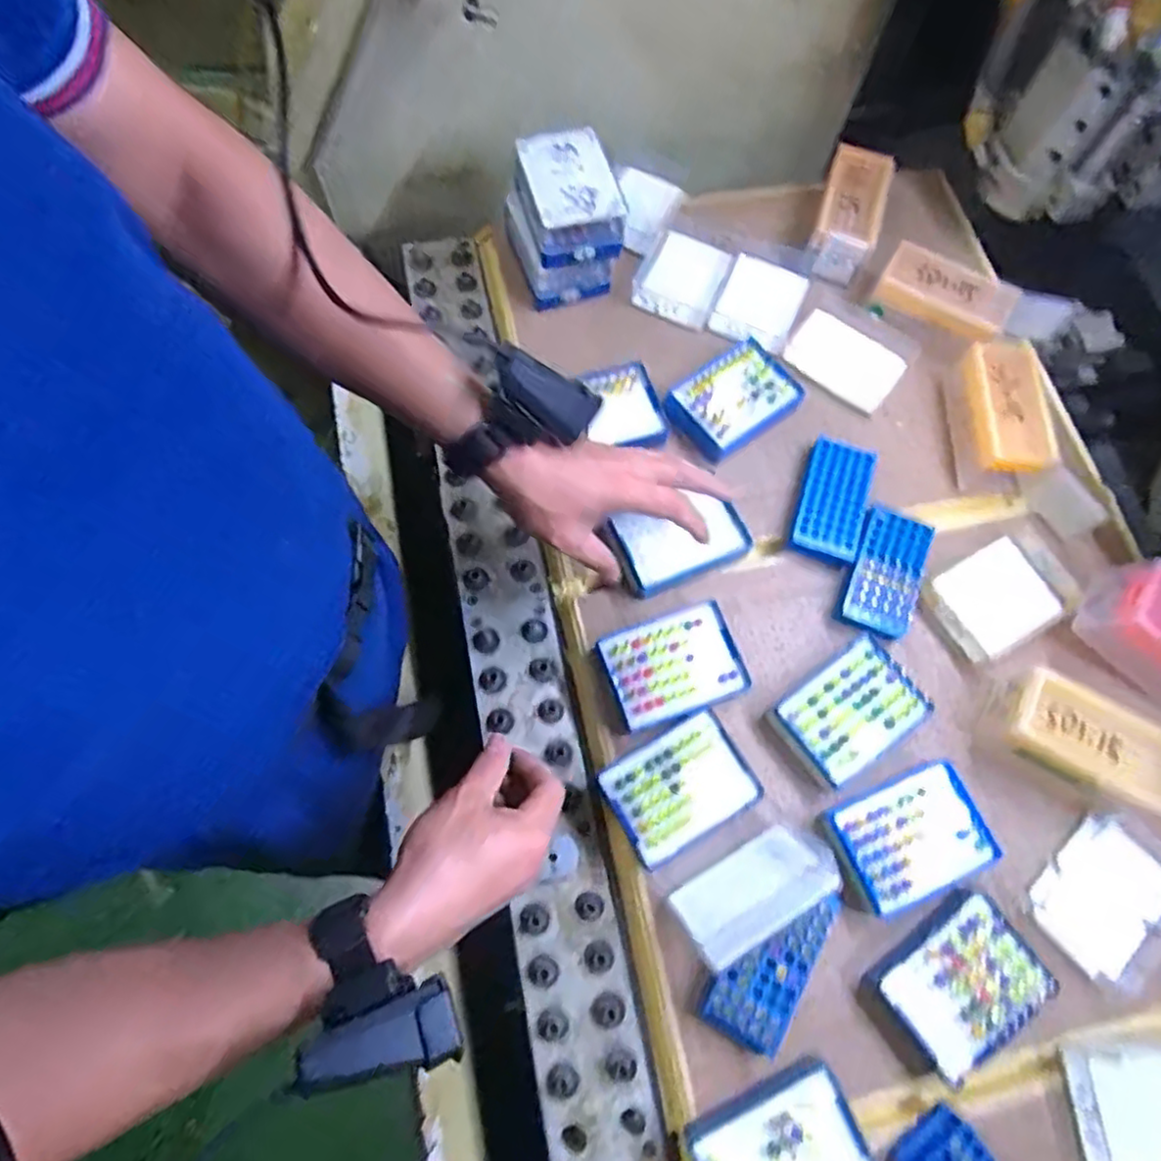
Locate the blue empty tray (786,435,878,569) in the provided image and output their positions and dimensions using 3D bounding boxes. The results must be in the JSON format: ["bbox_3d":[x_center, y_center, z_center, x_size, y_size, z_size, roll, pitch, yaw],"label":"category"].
[{"bbox_3d":[0.223,-0.069,0.605,0.056,0.026,0.110,19,71,4],"label":"blue empty tray"}]

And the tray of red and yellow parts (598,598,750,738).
[{"bbox_3d":[0.073,0.071,0.547,0.106,0.048,0.076,-19,73,-8],"label":"tray of red and yellow parts"}]

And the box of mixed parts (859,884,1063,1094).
[{"bbox_3d":[0.264,0.282,0.476,0.104,0.035,0.080,-39,77,-14],"label":"box of mixed parts"}]

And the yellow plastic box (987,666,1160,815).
[{"bbox_3d":[0.385,0.125,0.525,0.125,0.053,0.064,31,73,8],"label":"yellow plastic box"}]

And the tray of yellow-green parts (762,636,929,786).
[{"bbox_3d":[0.212,0.105,0.542,0.106,0.034,0.076,-34,76,-13],"label":"tray of yellow-green parts"}]

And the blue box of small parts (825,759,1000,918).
[{"bbox_3d":[0.245,0.193,0.512,0.107,0.029,0.081,-22,73,-9],"label":"blue box of small parts"}]

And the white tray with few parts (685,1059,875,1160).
[{"bbox_3d":[0.130,0.375,0.443,0.104,0.039,0.079,-23,73,-9],"label":"white tray with few parts"}]

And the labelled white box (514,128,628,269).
[{"bbox_3d":[-0.012,-0.352,0.625,0.082,0.051,0.105,-16,72,-8],"label":"labelled white box"}]

